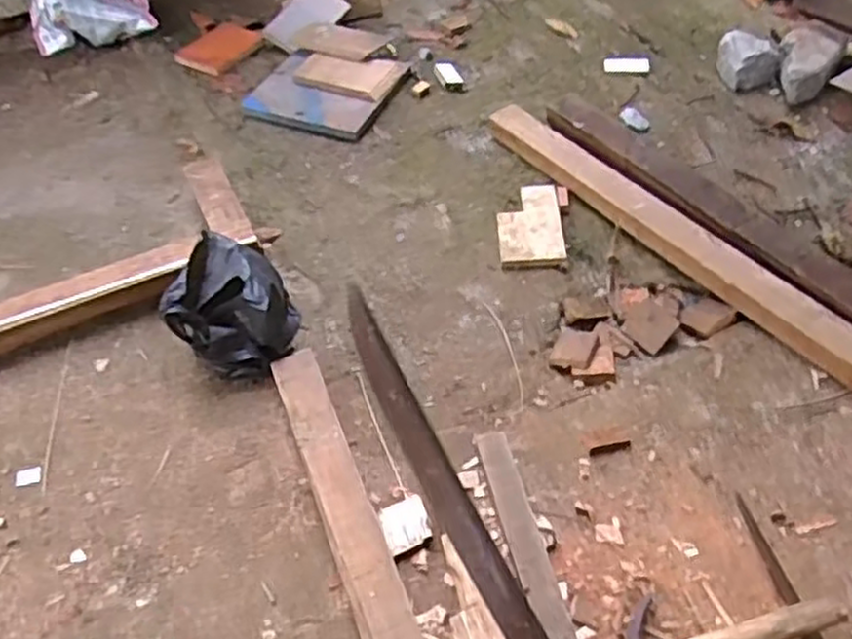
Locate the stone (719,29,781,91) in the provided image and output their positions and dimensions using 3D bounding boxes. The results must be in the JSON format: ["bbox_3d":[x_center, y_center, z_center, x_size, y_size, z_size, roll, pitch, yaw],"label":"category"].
[{"bbox_3d":[0.575,-0.461,1.344,0.106,0.082,0.076,14,54,14],"label":"stone"}]

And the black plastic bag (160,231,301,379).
[{"bbox_3d":[-0.261,-0.010,1.043,0.156,0.128,0.162,17,55,16],"label":"black plastic bag"}]

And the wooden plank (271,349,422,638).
[{"bbox_3d":[-0.096,0.219,0.889,0.060,0.049,0.437,-19,53,-11],"label":"wooden plank"}]

